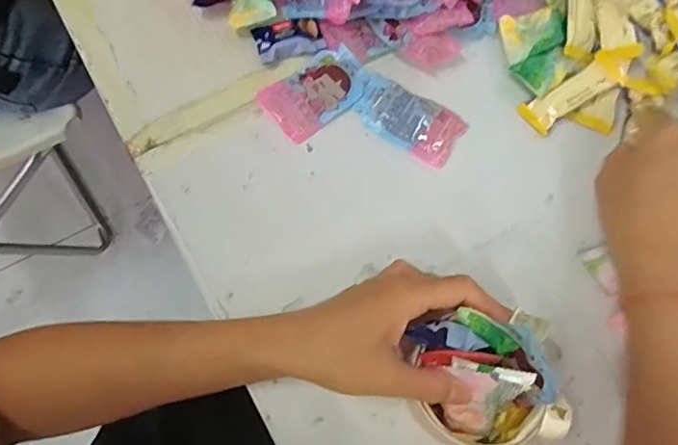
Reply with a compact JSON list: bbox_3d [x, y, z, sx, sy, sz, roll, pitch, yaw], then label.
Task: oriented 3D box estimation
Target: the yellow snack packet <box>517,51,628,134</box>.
[{"bbox_3d":[0.190,-0.108,0.433,0.088,0.015,0.030,-32,75,-8],"label":"yellow snack packet"}]

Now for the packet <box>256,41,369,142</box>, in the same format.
[{"bbox_3d":[-0.017,-0.106,0.436,0.083,0.006,0.055,-37,76,-9],"label":"packet"}]

